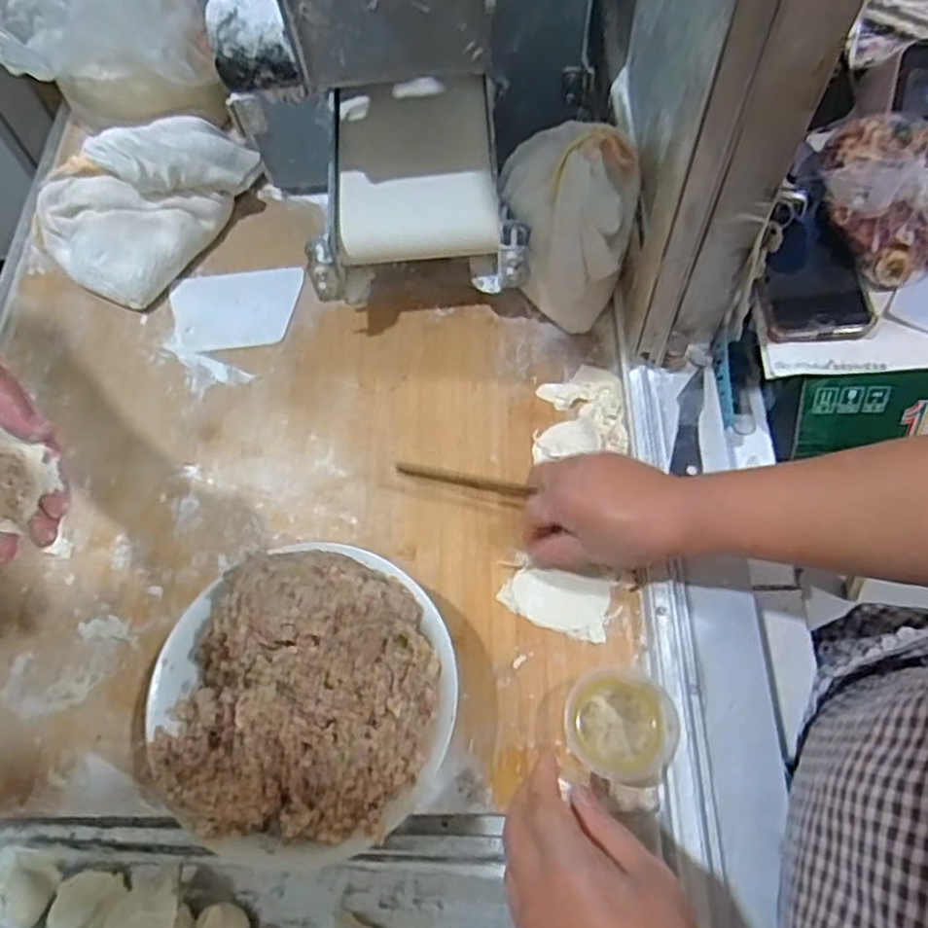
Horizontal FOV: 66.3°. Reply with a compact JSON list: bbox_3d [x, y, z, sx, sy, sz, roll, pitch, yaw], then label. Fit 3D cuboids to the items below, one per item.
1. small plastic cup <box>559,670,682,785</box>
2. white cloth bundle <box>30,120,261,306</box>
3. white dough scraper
[{"bbox_3d":[0.104,0.177,0.481,0.072,0.032,0.067,-1,66,3],"label":"small plastic cup"},{"bbox_3d":[-0.308,-0.262,0.672,0.140,0.086,0.198,29,69,15],"label":"white cloth bundle"},{"bbox_3d":[-0.214,-0.145,0.665,0.125,0.007,0.087,-7,64,6],"label":"white dough scraper"}]

